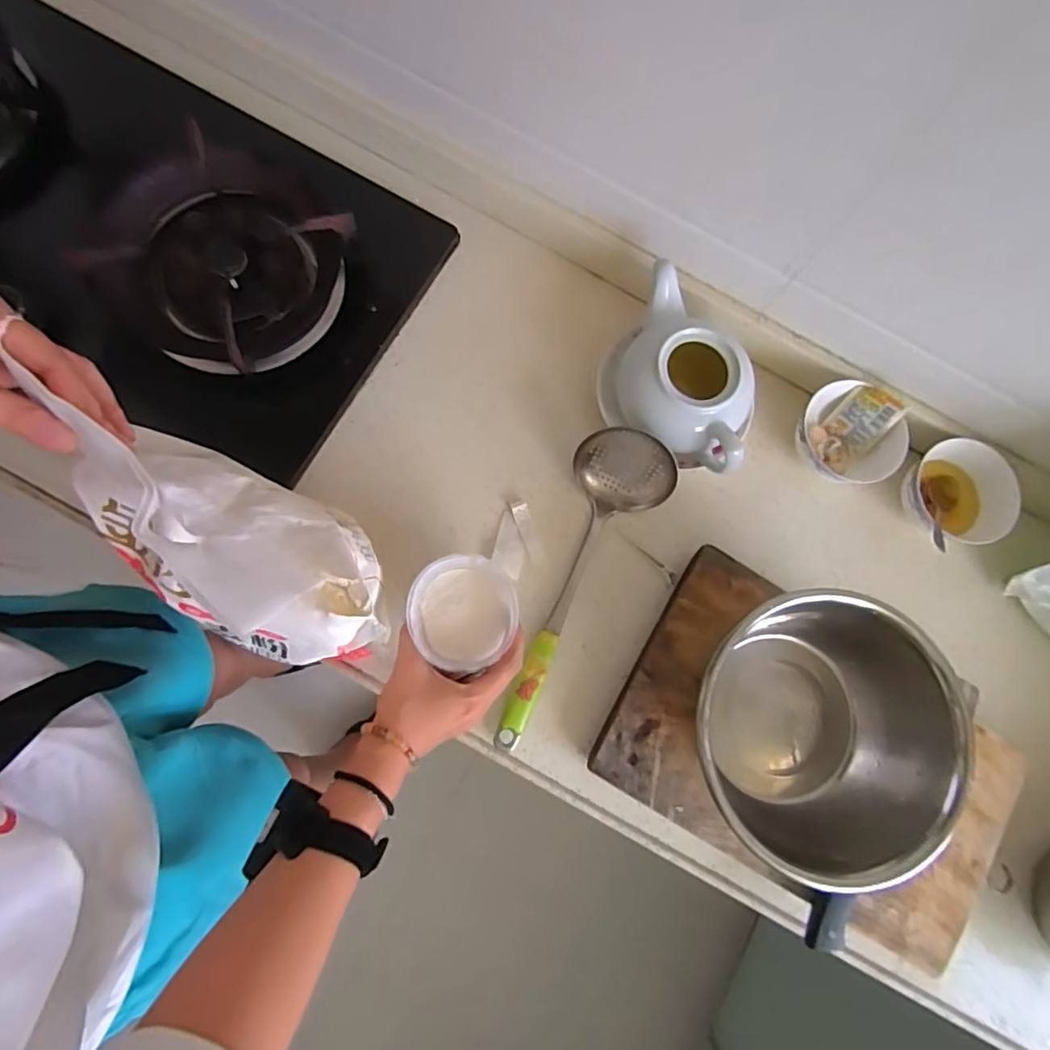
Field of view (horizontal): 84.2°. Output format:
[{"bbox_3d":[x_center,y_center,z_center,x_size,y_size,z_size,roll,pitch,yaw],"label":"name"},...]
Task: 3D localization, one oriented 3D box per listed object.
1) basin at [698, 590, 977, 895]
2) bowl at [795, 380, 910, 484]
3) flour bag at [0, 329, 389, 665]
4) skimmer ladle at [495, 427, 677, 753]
[{"bbox_3d":[0.255,0.184,0.524,0.207,0.112,0.218,0,77,1],"label":"basin"},{"bbox_3d":[0.356,-0.098,0.645,0.112,0.055,0.106,0,77,1],"label":"bowl"},{"bbox_3d":[-0.181,0.016,0.355,0.179,0.131,0.102,44,81,10],"label":"flour bag"},{"bbox_3d":[0.033,0.055,0.589,0.101,0.077,0.337,31,79,7],"label":"skimmer ladle"}]

